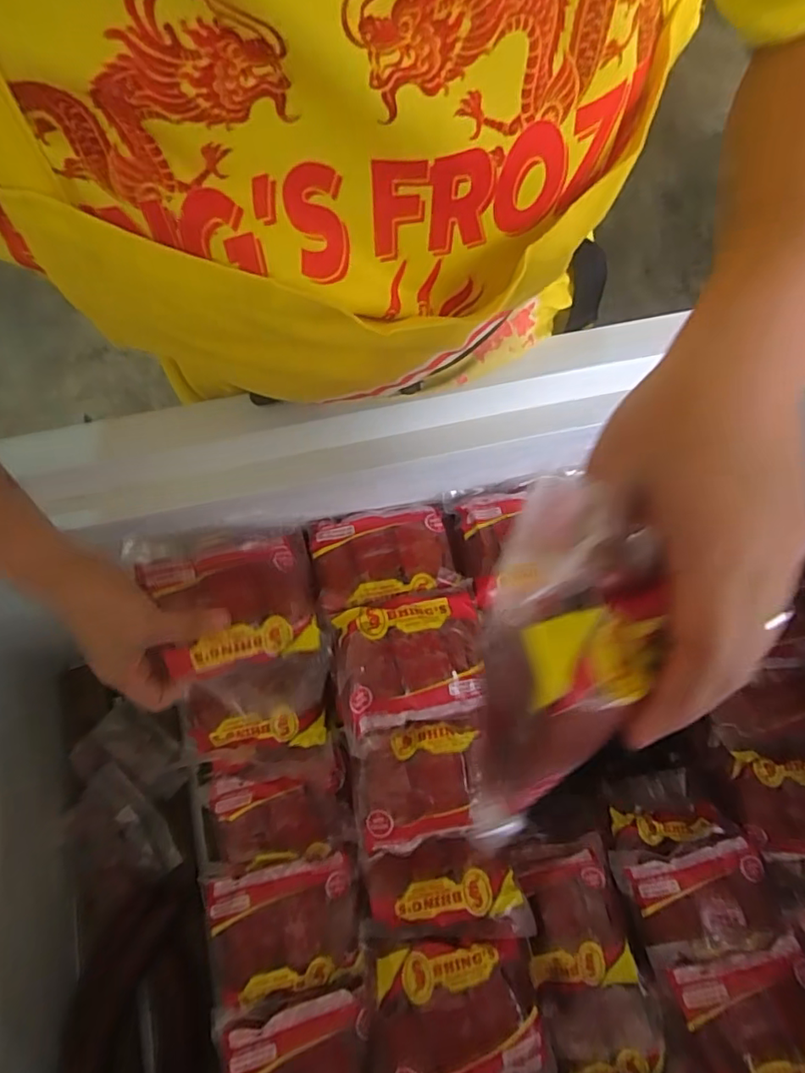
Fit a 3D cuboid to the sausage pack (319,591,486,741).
[{"bbox_3d":[0.006,0.098,0.449,0.121,0.026,0.097,-10,72,-4],"label":"sausage pack"}]

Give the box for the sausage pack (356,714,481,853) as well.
[{"bbox_3d":[0.014,0.195,0.447,0.103,0.023,0.087,-9,72,-4],"label":"sausage pack"}]

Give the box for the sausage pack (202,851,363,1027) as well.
[{"bbox_3d":[-0.098,0.325,0.461,0.121,0.024,0.092,-12,72,-5],"label":"sausage pack"}]

